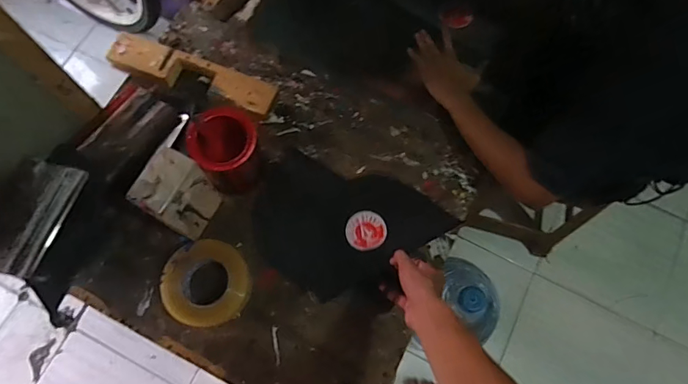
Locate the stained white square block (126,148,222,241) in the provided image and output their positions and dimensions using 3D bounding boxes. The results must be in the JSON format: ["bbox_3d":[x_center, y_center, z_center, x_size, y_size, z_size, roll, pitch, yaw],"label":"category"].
[{"bbox_3d":[-0.257,0.010,0.730,0.051,0.210,0.099,28,72,8],"label":"stained white square block"}]

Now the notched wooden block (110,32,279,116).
[{"bbox_3d":[-0.295,-0.226,0.888,0.336,0.047,0.068,20,71,6],"label":"notched wooden block"}]

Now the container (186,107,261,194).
[{"bbox_3d":[-0.204,-0.069,0.791,0.112,0.131,0.110,37,74,11],"label":"container"}]

